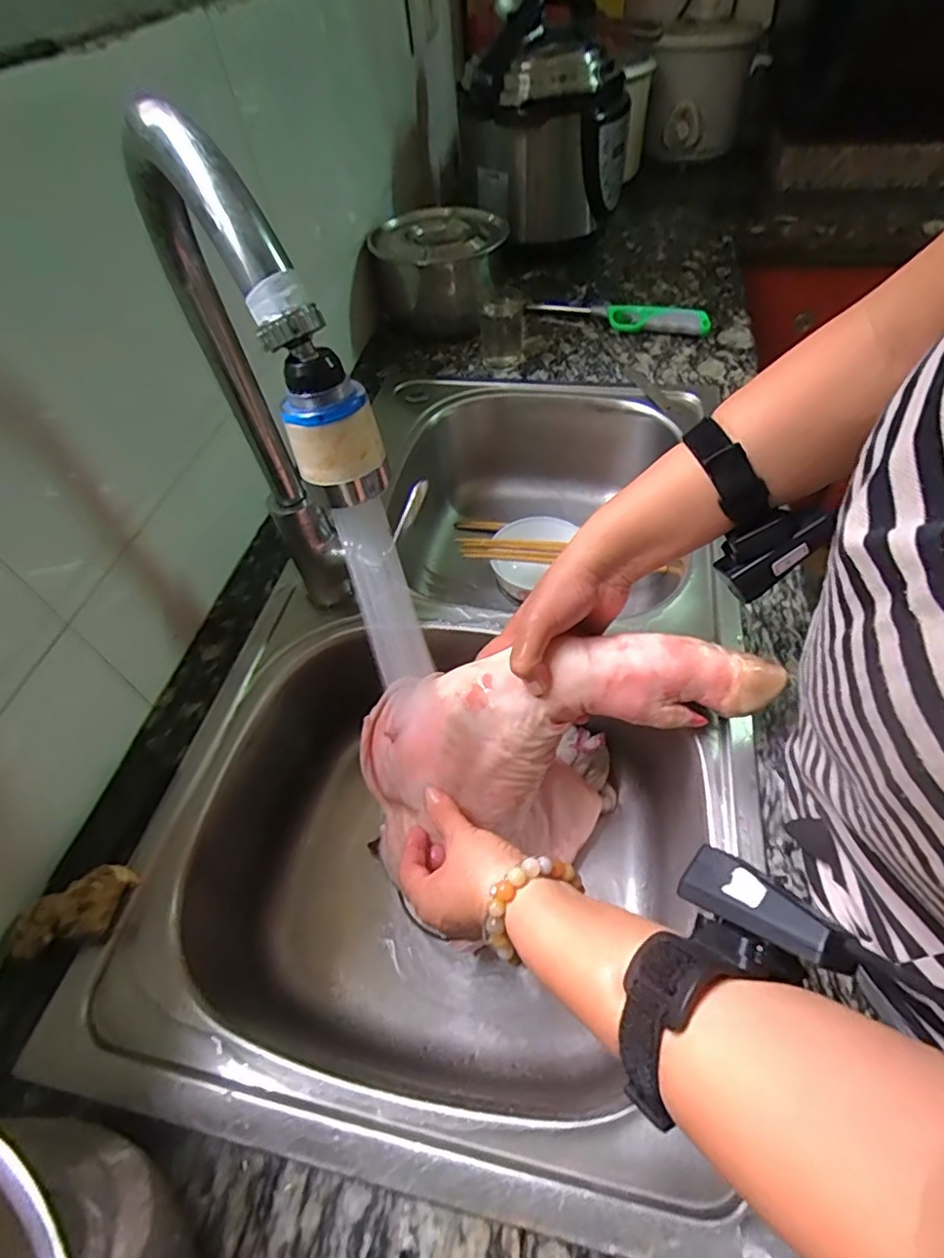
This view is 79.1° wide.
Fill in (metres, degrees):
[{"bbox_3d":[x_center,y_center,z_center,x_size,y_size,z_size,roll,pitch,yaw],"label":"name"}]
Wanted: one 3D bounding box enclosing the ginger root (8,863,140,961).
[{"bbox_3d":[-0.262,0.183,0.368,0.078,0.032,0.036,-21,54,-11],"label":"ginger root"}]

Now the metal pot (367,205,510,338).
[{"bbox_3d":[-0.042,-0.487,0.803,0.174,0.123,0.173,-2,53,3],"label":"metal pot"}]

